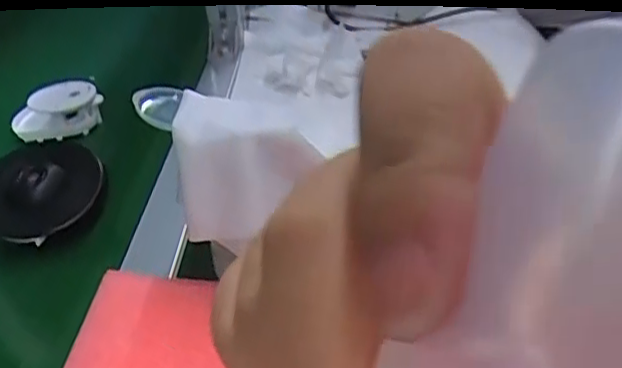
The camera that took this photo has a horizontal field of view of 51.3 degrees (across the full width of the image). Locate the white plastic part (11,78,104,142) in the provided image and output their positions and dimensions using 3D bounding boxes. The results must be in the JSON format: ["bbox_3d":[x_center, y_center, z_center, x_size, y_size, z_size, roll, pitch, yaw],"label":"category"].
[{"bbox_3d":[-0.252,-0.074,0.642,0.081,0.045,0.038,-27,39,-26],"label":"white plastic part"}]

